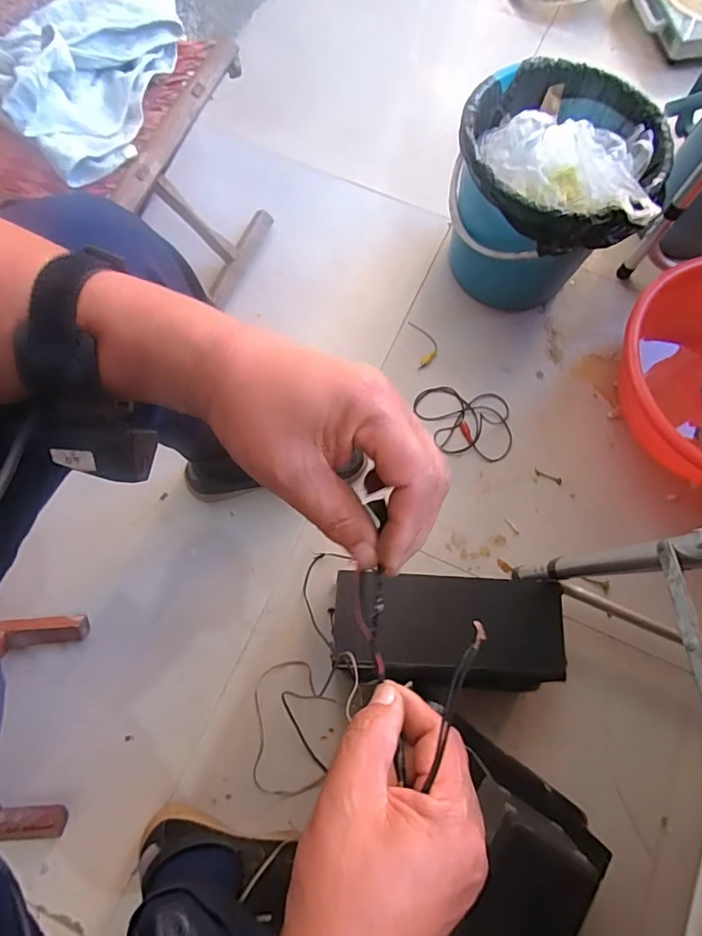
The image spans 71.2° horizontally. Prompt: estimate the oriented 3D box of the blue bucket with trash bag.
[{"bbox_3d":[0.279,-0.394,0.748,0.254,0.260,0.244,0,73,-1],"label":"blue bucket with trash bag"}]

